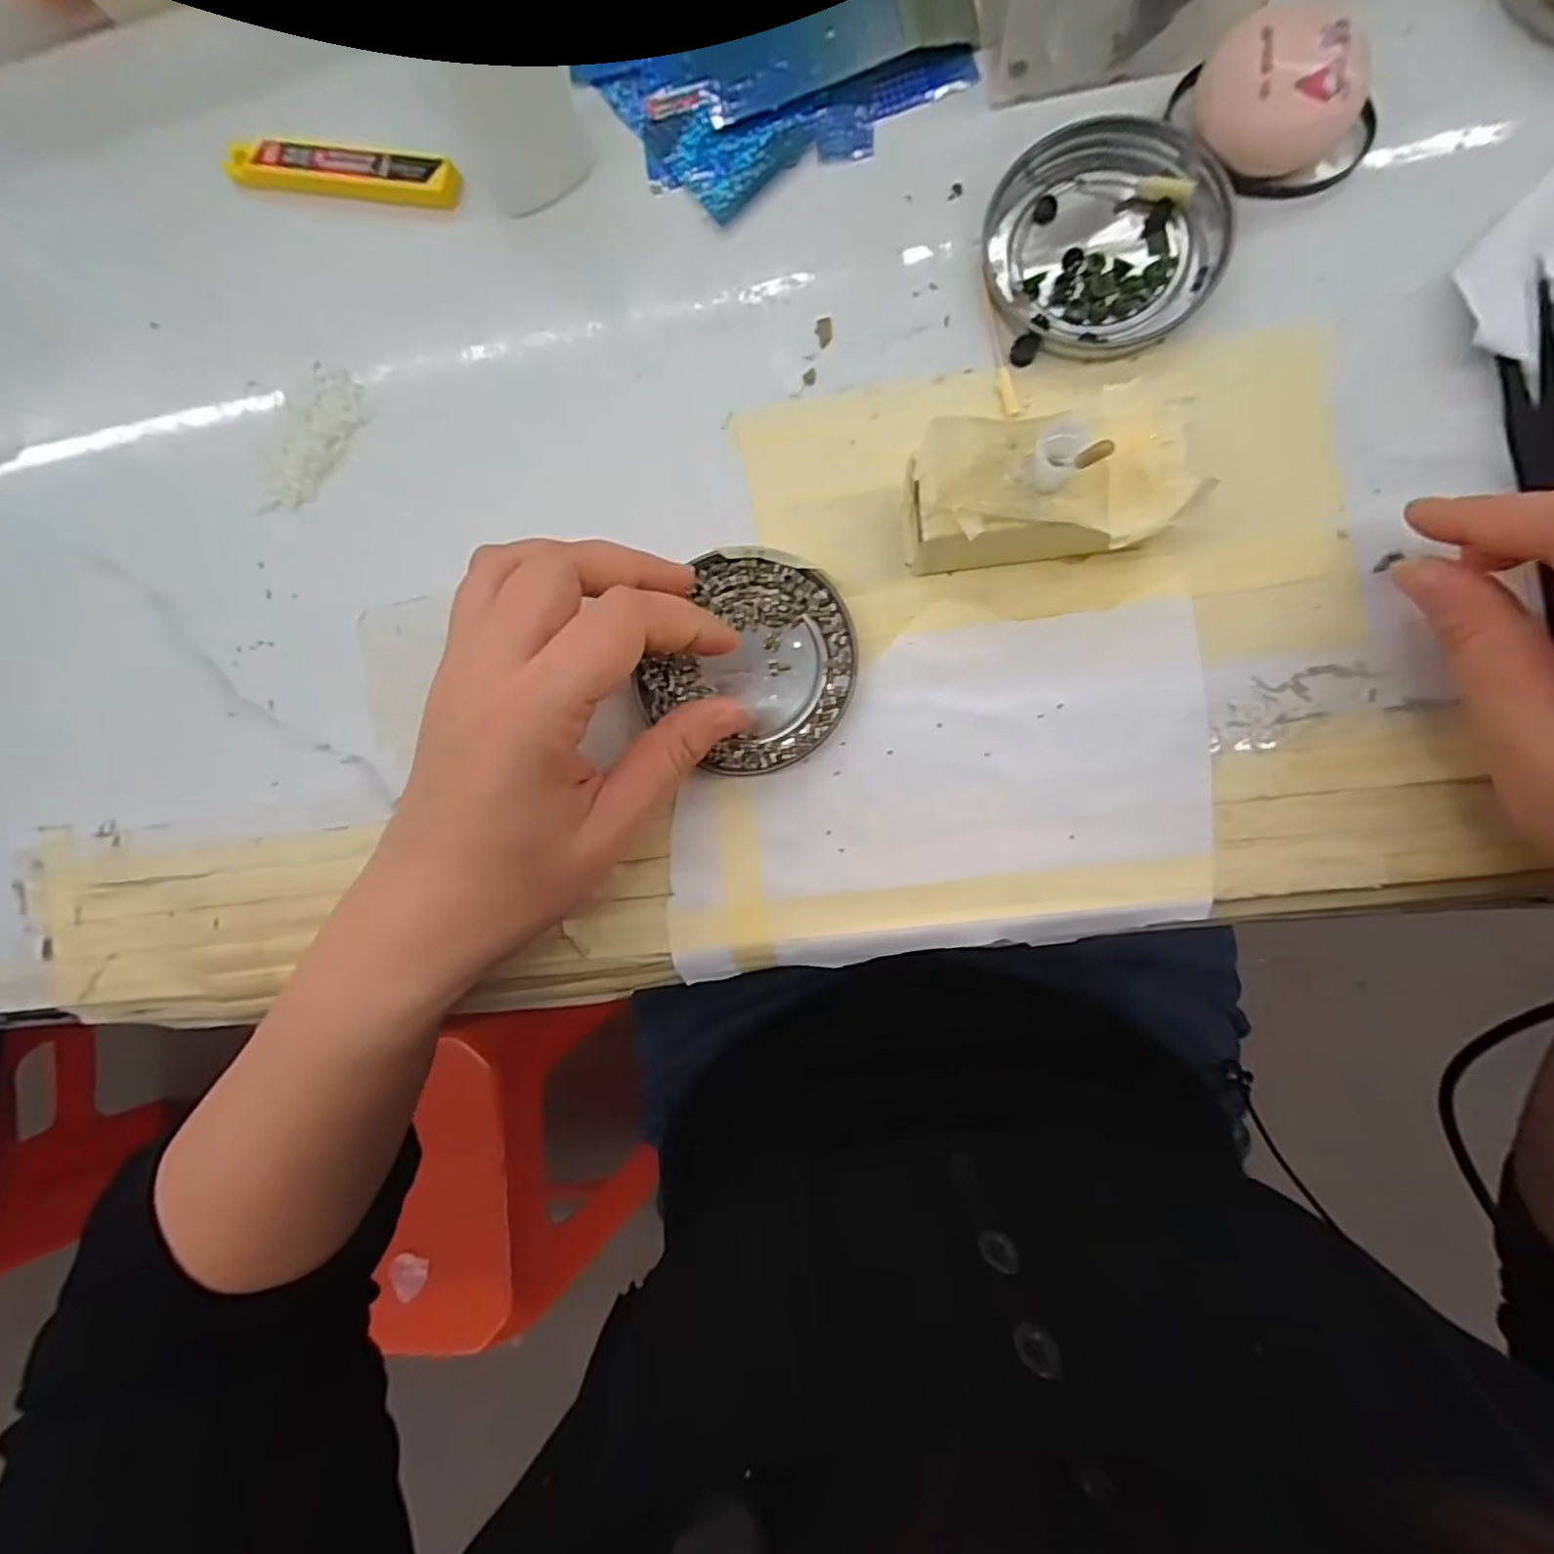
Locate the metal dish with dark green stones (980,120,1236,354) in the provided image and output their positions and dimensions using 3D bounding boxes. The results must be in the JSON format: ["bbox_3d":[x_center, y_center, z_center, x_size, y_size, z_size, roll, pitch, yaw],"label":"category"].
[{"bbox_3d":[0.112,-0.187,0.232,0.075,0.007,0.077,0,87,8],"label":"metal dish with dark green stones"}]

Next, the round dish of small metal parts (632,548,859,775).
[{"bbox_3d":[-0.007,-0.040,0.241,0.070,0.011,0.074,0,88,8],"label":"round dish of small metal parts"}]

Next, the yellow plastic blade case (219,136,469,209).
[{"bbox_3d":[-0.176,-0.245,0.273,0.099,0.011,0.020,11,90,8],"label":"yellow plastic blade case"}]

